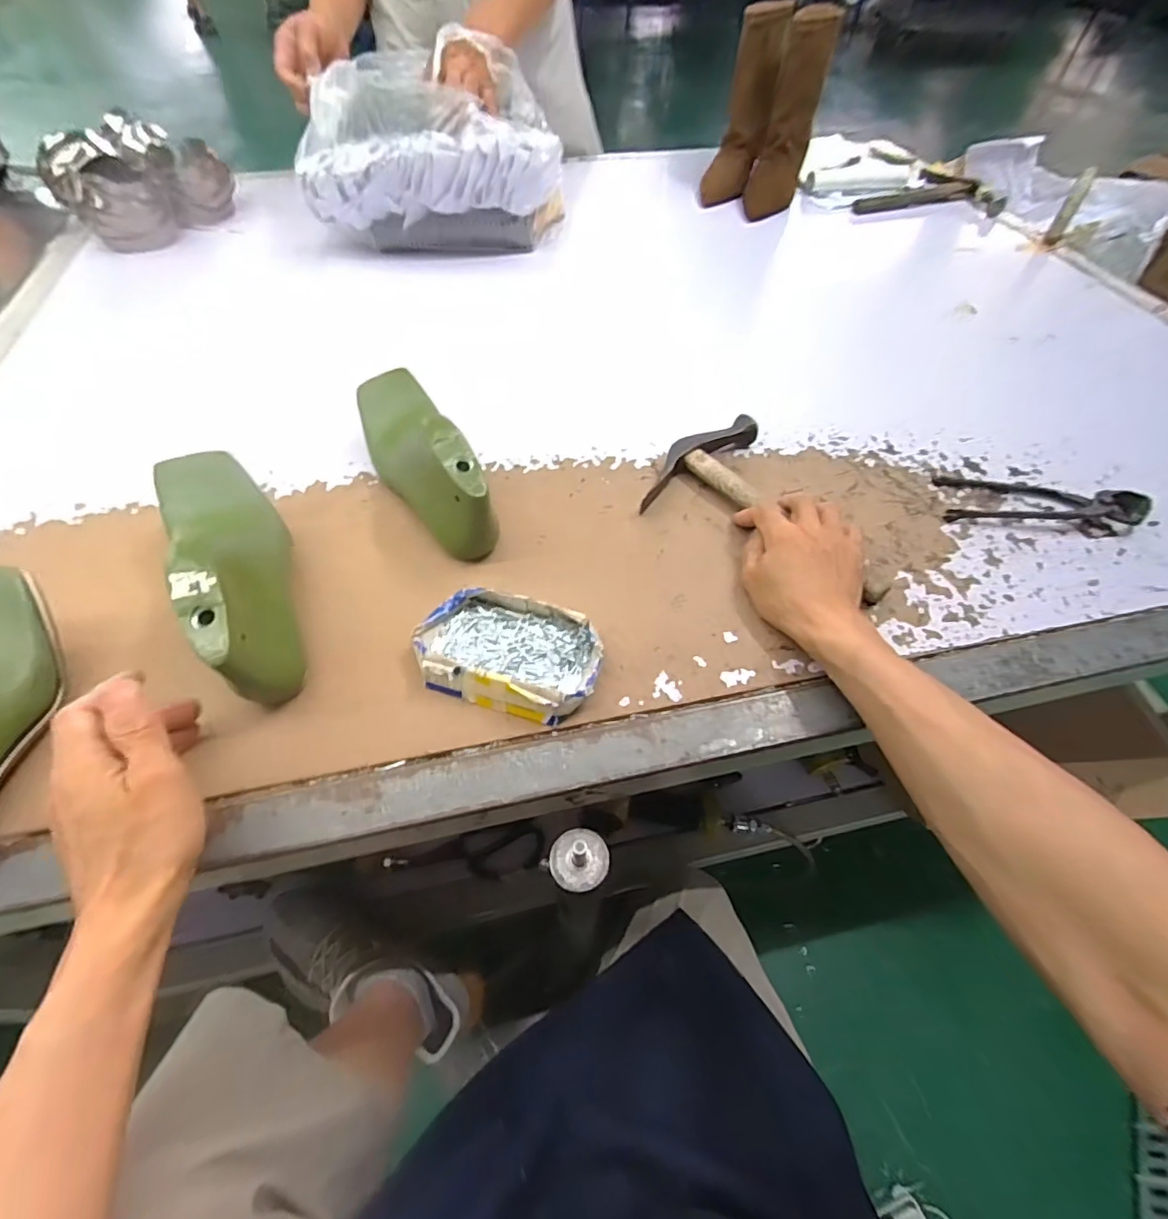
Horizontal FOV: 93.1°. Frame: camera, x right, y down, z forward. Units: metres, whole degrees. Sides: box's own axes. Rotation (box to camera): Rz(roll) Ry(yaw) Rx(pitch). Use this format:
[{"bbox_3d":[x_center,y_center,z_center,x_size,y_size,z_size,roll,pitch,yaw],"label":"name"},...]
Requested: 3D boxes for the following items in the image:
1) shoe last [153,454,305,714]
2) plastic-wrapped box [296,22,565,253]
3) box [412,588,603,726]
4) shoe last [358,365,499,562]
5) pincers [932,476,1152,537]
[{"bbox_3d":[-0.251,-0.035,0.404,0.071,0.098,0.224,-30,60,-21],"label":"shoe last"},{"bbox_3d":[-0.198,-0.648,0.796,0.335,0.183,0.268,2,54,0],"label":"plastic-wrapped box"},{"bbox_3d":[-0.055,0.030,0.401,0.131,0.034,0.080,16,55,10],"label":"box"},{"bbox_3d":[-0.146,-0.138,0.485,0.072,0.091,0.209,-20,57,-15],"label":"shoe last"},{"bbox_3d":[0.419,-0.106,0.511,0.156,0.029,0.060,7,54,4],"label":"pincers"}]

